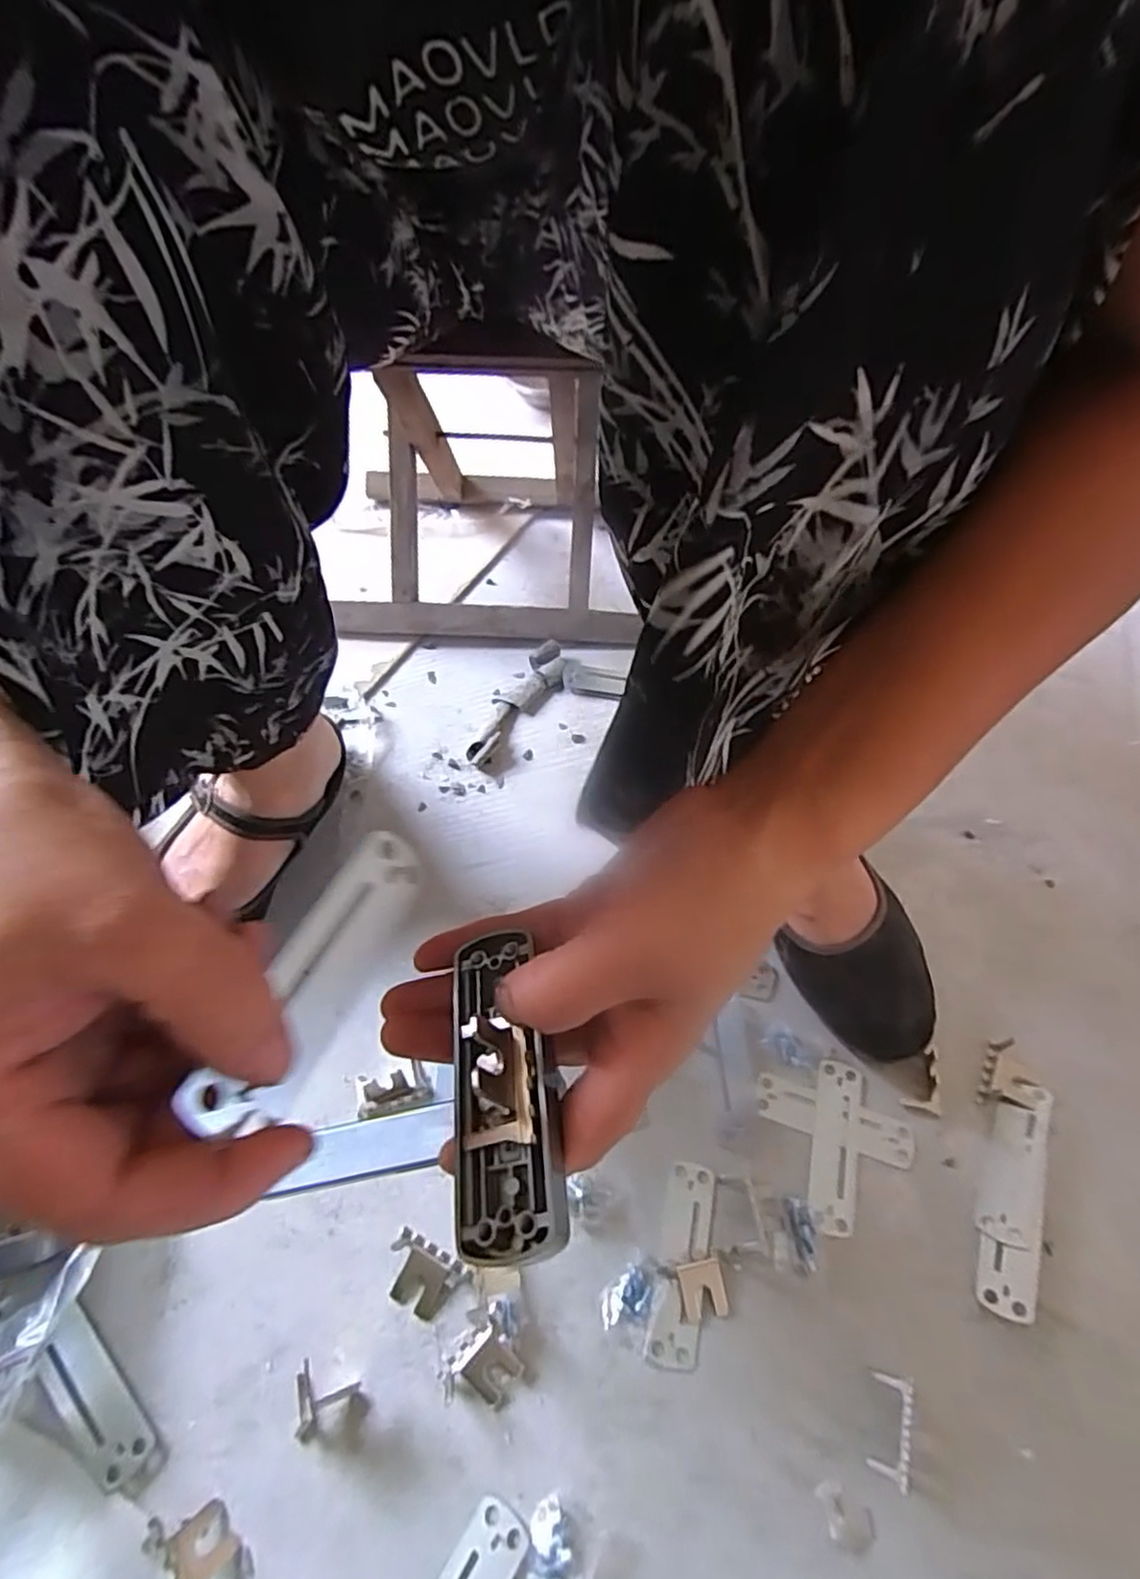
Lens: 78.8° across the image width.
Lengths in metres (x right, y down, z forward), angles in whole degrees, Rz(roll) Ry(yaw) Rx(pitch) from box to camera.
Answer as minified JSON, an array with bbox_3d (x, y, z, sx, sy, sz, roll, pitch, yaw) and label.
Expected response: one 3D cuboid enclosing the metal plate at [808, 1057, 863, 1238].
[{"bbox_3d":[0.160,0.213,0.417,0.027,0.004,0.094,14,56,9],"label":"metal plate"}]

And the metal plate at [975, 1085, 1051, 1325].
[{"bbox_3d":[0.258,0.232,0.403,0.032,0.007,0.126,21,57,13],"label":"metal plate"}]

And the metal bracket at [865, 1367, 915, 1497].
[{"bbox_3d":[0.157,0.311,0.338,0.016,0.019,0.042,18,57,11],"label":"metal bracket"}]

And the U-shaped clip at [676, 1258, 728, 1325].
[{"bbox_3d":[0.072,0.270,0.375,0.023,0.004,0.026,-6,55,-5],"label":"U-shaped clip"}]

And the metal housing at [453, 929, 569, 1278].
[{"bbox_3d":[-0.021,0.096,0.224,0.034,0.017,0.095,-22,50,11],"label":"metal housing"}]

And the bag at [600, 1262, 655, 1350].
[{"bbox_3d":[0.032,0.276,0.372,0.024,0.004,0.033,18,57,11],"label":"bag"}]

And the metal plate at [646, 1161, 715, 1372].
[{"bbox_3d":[0.063,0.261,0.385,0.026,0.004,0.095,12,56,8],"label":"metal plate"}]

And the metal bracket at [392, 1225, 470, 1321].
[{"bbox_3d":[-0.081,0.266,0.378,0.044,0.006,0.030,25,58,15],"label":"metal bracket"}]

